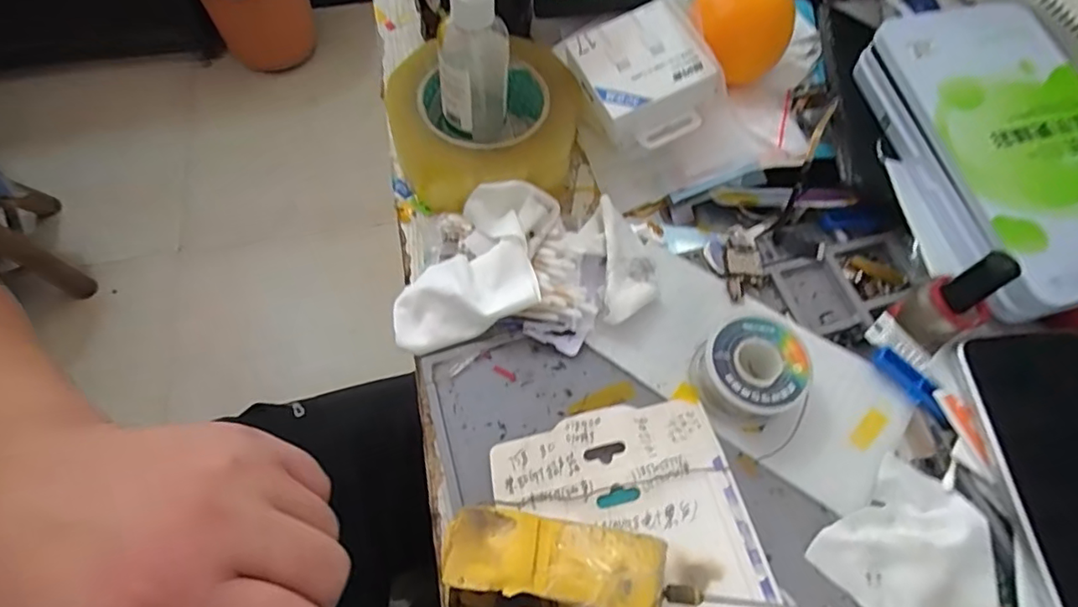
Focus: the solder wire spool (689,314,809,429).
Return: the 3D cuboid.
[{"bbox_3d":[0.112,0.036,0.305,0.053,0.027,0.050,2,63,-3],"label":"solder wire spool"}]

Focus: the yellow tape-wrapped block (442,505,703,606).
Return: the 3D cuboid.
[{"bbox_3d":[0.012,0.120,0.249,0.106,0.037,0.043,11,63,2],"label":"yellow tape-wrapped block"}]

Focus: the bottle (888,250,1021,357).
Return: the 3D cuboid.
[{"bbox_3d":[0.221,-0.002,0.301,0.027,0.056,0.032,-25,67,-15],"label":"bottle"}]

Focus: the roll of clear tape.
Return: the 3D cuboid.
[{"bbox_3d":[-0.030,-0.111,0.370,0.121,0.050,0.108,-17,66,-12],"label":"roll of clear tape"}]

